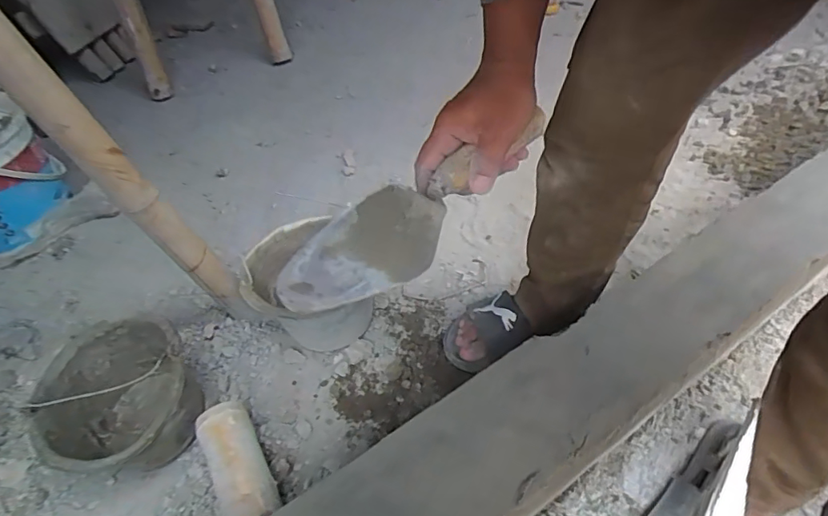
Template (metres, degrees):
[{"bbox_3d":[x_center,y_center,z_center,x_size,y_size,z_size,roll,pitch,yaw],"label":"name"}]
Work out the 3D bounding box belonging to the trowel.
[{"bbox_3d":[0.008,-0.042,0.414,0.264,0.080,0.043,-35,52,-14],"label":"trowel"}]

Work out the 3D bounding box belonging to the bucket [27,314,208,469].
[{"bbox_3d":[-0.435,0.221,0.759,0.229,0.139,0.210,-3,46,3],"label":"bucket"}]

